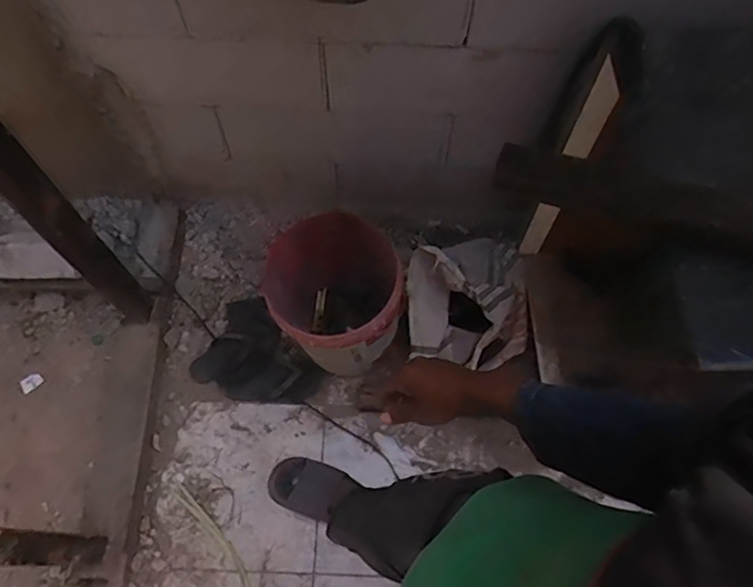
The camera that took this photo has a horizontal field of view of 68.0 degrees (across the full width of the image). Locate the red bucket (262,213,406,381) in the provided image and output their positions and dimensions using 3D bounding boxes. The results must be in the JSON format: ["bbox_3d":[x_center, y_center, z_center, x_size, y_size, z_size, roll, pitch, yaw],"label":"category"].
[{"bbox_3d":[-0.084,0.041,1.365,0.294,0.351,0.270,0,65,1],"label":"red bucket"}]

